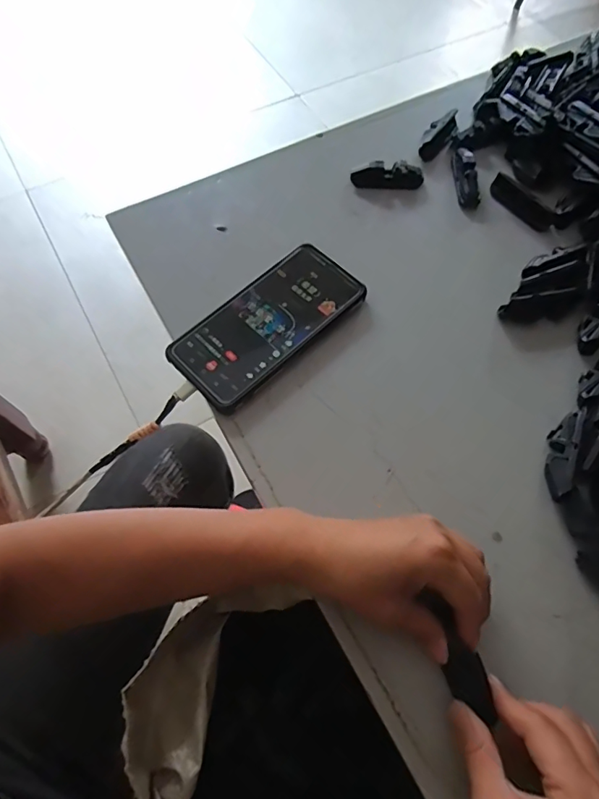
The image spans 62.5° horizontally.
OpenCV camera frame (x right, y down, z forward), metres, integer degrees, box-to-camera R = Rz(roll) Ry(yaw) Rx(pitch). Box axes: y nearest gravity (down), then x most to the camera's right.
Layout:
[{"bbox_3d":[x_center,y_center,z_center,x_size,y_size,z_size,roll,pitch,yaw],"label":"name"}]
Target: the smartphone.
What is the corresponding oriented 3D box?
[{"bbox_3d":[-0.025,-0.065,0.423,0.168,0.015,0.080,-42,72,-18],"label":"smartphone"}]

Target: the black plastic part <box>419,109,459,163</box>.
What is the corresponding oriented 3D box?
[{"bbox_3d":[0.149,-0.280,0.522,0.024,0.016,0.071,28,68,12],"label":"black plastic part"}]

